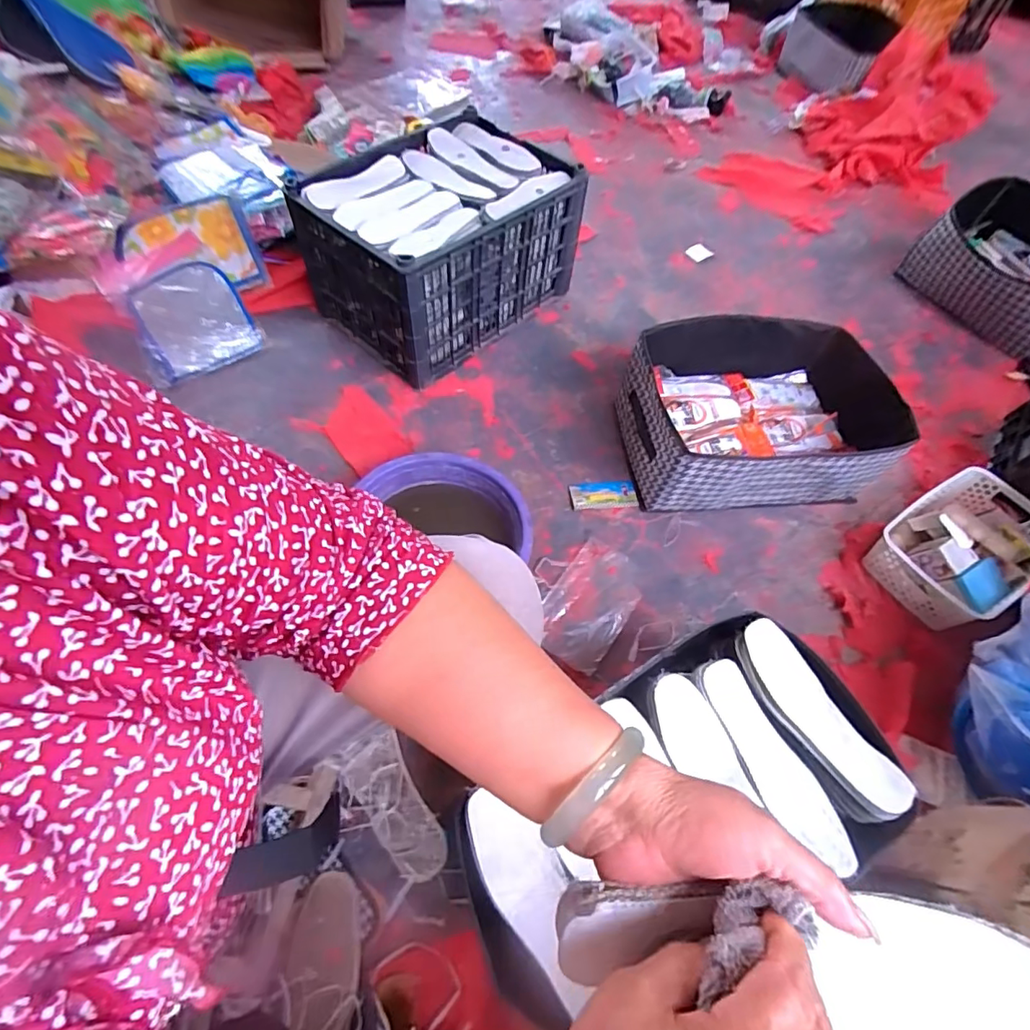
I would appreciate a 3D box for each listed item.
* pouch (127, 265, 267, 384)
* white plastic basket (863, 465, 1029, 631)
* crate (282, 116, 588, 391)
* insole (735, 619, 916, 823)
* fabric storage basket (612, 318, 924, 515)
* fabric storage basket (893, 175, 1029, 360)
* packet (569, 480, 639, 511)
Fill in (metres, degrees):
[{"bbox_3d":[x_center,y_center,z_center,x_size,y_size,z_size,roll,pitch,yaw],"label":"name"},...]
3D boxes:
[{"bbox_3d":[-0.719,-0.443,1.186,0.223,0.057,0.278,-24,64,-17],"label":"pouch"},{"bbox_3d":[0.777,0.053,0.914,0.302,0.090,0.197,-31,66,-20],"label":"white plastic basket"},{"bbox_3d":[-0.149,-0.579,1.139,0.479,0.274,0.381,-40,67,-23],"label":"crate"},{"bbox_3d":[0.346,0.234,0.618,0.072,0.019,0.229,-30,66,-10],"label":"insole"},{"bbox_3d":[0.442,-0.177,0.980,0.459,0.181,0.324,-3,59,-6],"label":"fabric storage basket"},{"bbox_3d":[1.238,-0.605,1.298,0.321,0.162,0.428,-31,66,-21],"label":"fabric storage basket"},{"bbox_3d":[0.164,-0.035,0.977,0.121,0.013,0.055,-3,58,-4],"label":"packet"}]

